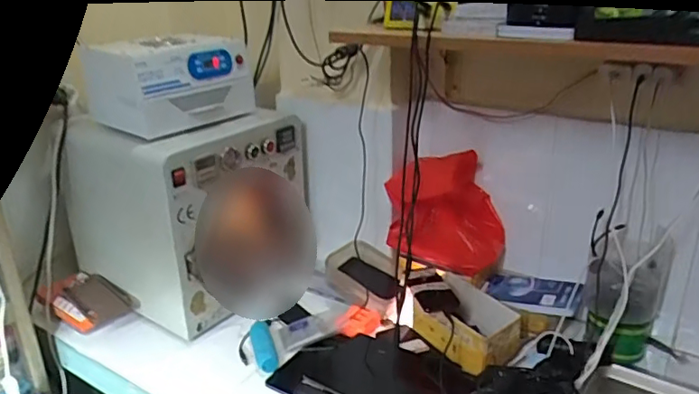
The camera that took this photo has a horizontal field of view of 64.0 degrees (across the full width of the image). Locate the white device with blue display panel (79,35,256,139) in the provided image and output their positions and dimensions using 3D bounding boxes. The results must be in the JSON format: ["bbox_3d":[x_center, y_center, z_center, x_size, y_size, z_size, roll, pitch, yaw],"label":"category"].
[{"bbox_3d":[-0.326,-0.210,1.004,0.234,0.140,0.210,17,28,38],"label":"white device with blue display panel"}]

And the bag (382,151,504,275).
[{"bbox_3d":[0.180,0.039,1.026,0.220,0.223,0.144,2,22,7],"label":"bag"}]

